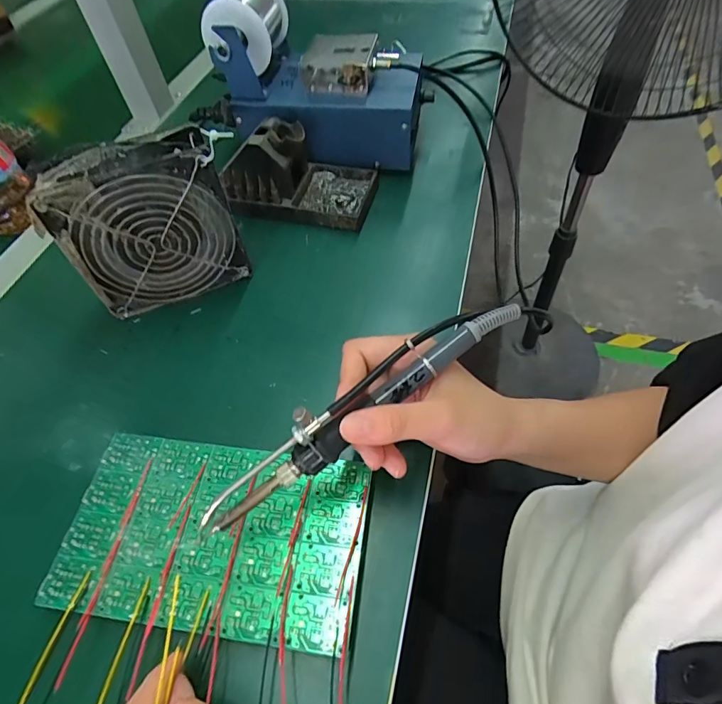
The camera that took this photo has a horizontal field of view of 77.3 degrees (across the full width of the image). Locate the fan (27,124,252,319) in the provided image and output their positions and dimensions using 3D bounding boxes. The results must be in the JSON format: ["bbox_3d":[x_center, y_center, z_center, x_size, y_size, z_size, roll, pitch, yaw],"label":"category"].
[{"bbox_3d":[-0.157,-0.095,0.350,0.123,0.122,0.039,-22,56,-11],"label":"fan"}]

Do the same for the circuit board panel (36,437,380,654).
[{"bbox_3d":[-0.086,0.105,0.266,0.172,0.004,0.100,5,56,7],"label":"circuit board panel"}]

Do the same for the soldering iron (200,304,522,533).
[{"bbox_3d":[0.001,0.027,0.237,0.195,0.032,0.022,-35,59,-6],"label":"soldering iron"}]

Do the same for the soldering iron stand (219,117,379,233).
[{"bbox_3d":[-0.061,-0.177,0.435,0.143,0.069,0.080,11,56,12],"label":"soldering iron stand"}]

